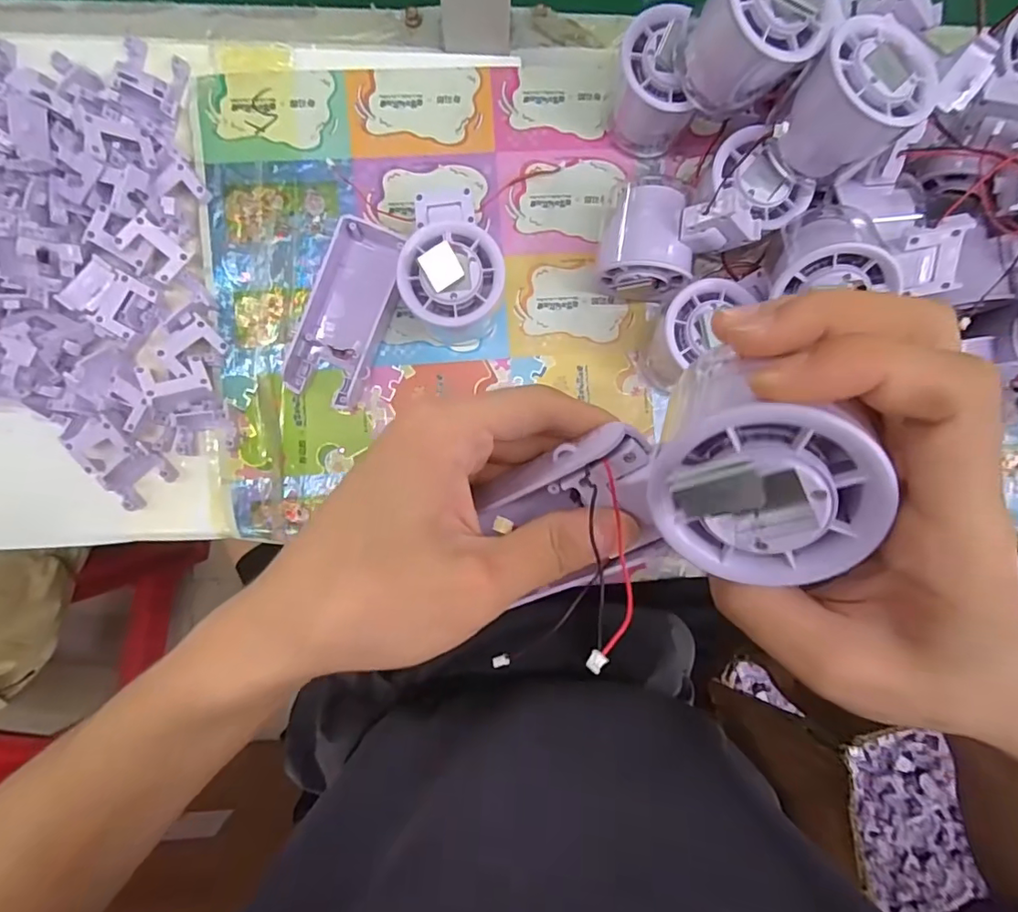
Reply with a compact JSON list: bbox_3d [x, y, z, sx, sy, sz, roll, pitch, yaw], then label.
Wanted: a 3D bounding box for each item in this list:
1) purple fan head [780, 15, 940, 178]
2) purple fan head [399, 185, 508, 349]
[{"bbox_3d":[0.178,-0.183,0.280,0.054,0.049,0.056,0,88,-3],"label":"purple fan head"},{"bbox_3d":[-0.031,-0.113,0.321,0.055,0.060,0.081,9,88,-3],"label":"purple fan head"}]

